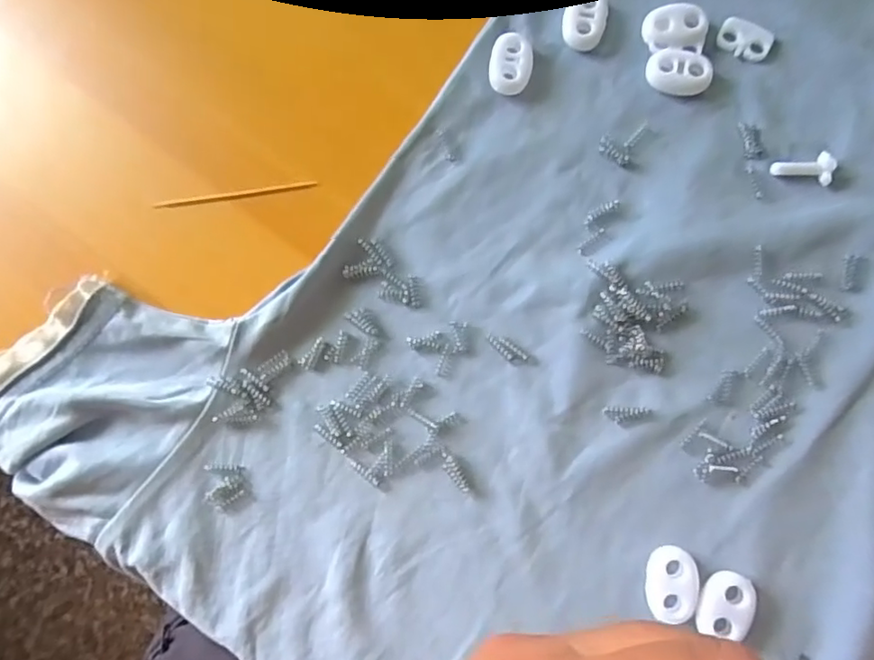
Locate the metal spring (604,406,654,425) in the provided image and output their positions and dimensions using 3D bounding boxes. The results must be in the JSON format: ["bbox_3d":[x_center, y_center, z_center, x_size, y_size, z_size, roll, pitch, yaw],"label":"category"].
[{"bbox_3d":[0.063,0.028,0.193,0.015,0.004,0.006,2,82,5],"label":"metal spring"}]

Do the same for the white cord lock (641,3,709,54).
[{"bbox_3d":[0.085,-0.107,0.211,0.022,0.006,0.016,-4,81,4],"label":"white cord lock"}]

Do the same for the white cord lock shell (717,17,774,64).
[{"bbox_3d":[0.110,-0.104,0.209,0.018,0.004,0.012,31,85,8],"label":"white cord lock shell"}]

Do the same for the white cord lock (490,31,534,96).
[{"bbox_3d":[0.027,-0.097,0.213,0.015,0.006,0.021,4,82,5],"label":"white cord lock"}]

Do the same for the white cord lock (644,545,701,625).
[{"bbox_3d":[0.073,0.079,0.184,0.015,0.005,0.021,-1,82,4],"label":"white cord lock"}]

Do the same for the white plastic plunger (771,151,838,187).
[{"bbox_3d":[0.125,-0.056,0.201,0.019,0.005,0.011,7,82,5],"label":"white plastic plunger"}]

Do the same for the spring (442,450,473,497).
[{"bbox_3d":[0.007,0.048,0.195,0.005,0.004,0.016,-37,81,-2],"label":"spring"}]

